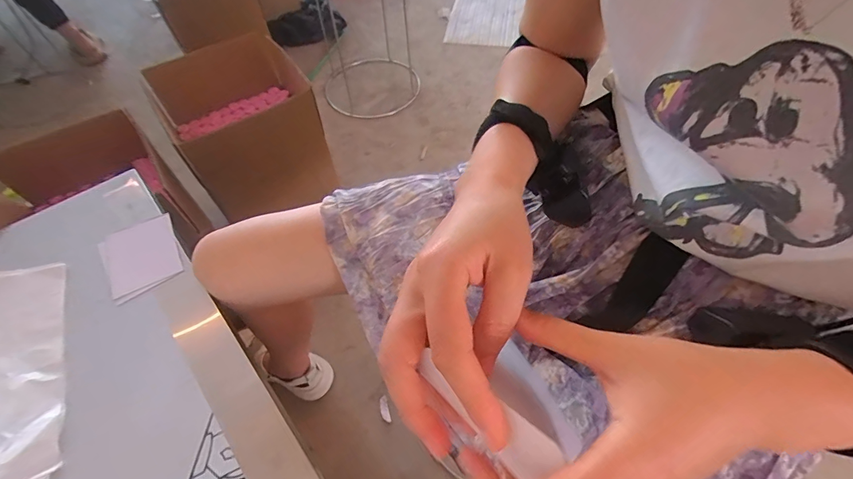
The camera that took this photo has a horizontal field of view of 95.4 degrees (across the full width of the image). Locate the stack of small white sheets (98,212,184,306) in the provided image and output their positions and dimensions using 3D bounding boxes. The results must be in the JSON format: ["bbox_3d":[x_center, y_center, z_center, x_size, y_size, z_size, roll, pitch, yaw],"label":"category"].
[{"bbox_3d":[-0.366,0.022,0.498,0.087,0.011,0.114,-31,60,-17],"label":"stack of small white sheets"}]

